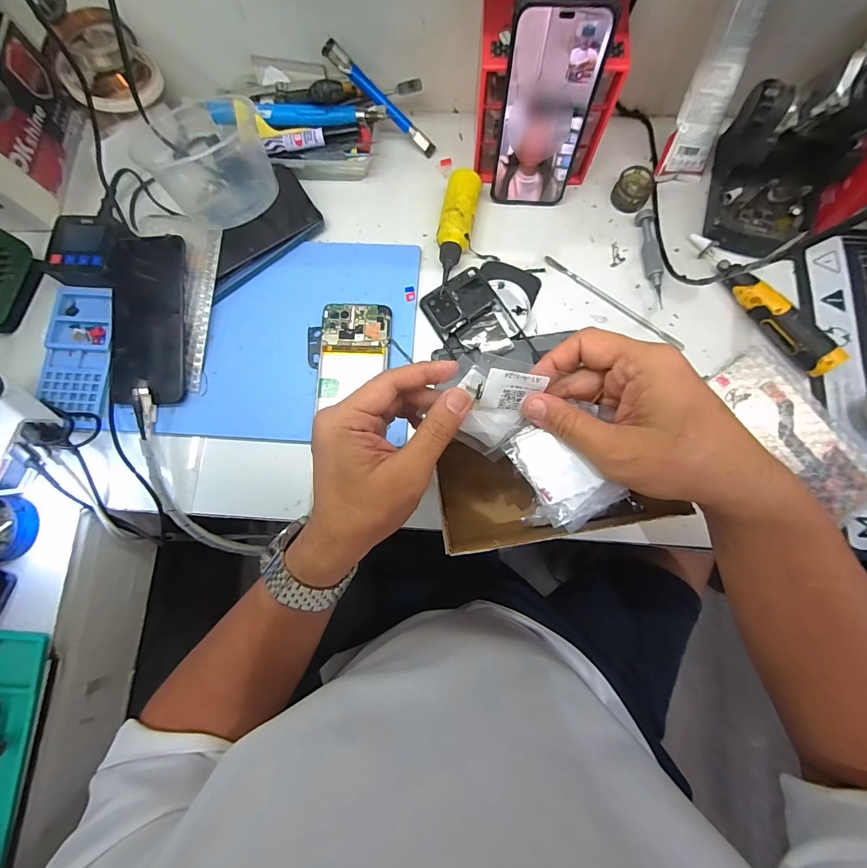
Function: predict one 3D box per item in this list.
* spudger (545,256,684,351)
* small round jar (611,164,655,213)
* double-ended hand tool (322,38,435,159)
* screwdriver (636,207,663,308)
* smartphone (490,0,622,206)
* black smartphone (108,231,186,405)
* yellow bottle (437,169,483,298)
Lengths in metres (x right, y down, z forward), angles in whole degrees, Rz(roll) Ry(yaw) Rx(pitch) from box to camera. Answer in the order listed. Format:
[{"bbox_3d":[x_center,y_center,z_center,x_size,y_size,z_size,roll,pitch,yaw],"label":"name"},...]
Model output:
[{"bbox_3d":[0.188,-0.139,0.407,0.168,0.004,0.010,37,83,8],"label":"spudger"},{"bbox_3d":[0.217,-0.266,0.423,0.038,0.018,0.044,38,83,8],"label":"small round jar"},{"bbox_3d":[-0.055,-0.359,0.419,0.141,0.012,0.019,34,78,-22],"label":"double-ended hand tool"},{"bbox_3d":[0.230,-0.188,0.409,0.020,0.013,0.111,0,79,2],"label":"screwdriver"},{"bbox_3d":[0.104,-0.288,0.357,0.085,0.165,0.014,5,72,3],"label":"smartphone"},{"bbox_3d":[-0.287,-0.116,0.386,0.076,0.014,0.168,-1,90,6],"label":"black smartphone"},{"bbox_3d":[0.023,-0.211,0.405,0.034,0.032,0.128,11,80,4],"label":"yellow bottle"}]

